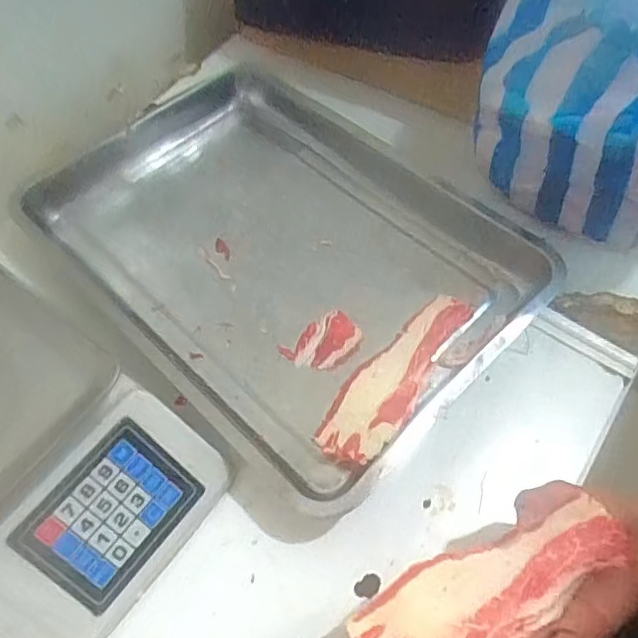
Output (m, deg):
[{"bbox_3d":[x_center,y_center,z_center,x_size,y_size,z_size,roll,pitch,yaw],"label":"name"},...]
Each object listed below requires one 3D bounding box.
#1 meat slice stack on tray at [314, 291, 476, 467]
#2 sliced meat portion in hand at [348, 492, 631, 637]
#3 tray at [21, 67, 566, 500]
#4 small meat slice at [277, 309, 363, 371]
[{"bbox_3d":[0.071,0.049,0.571,0.061,0.017,0.198,31,64,18],"label":"meat slice stack on tray"},{"bbox_3d":[0.115,0.191,0.414,0.190,0.017,0.091,-35,64,-7],"label":"sliced meat portion in hand"},{"bbox_3d":[-0.051,-0.083,0.641,0.499,0.042,0.339,39,67,22],"label":"tray"},{"bbox_3d":[0.005,0.024,0.597,0.074,0.008,0.051,-33,64,-17],"label":"small meat slice"}]

